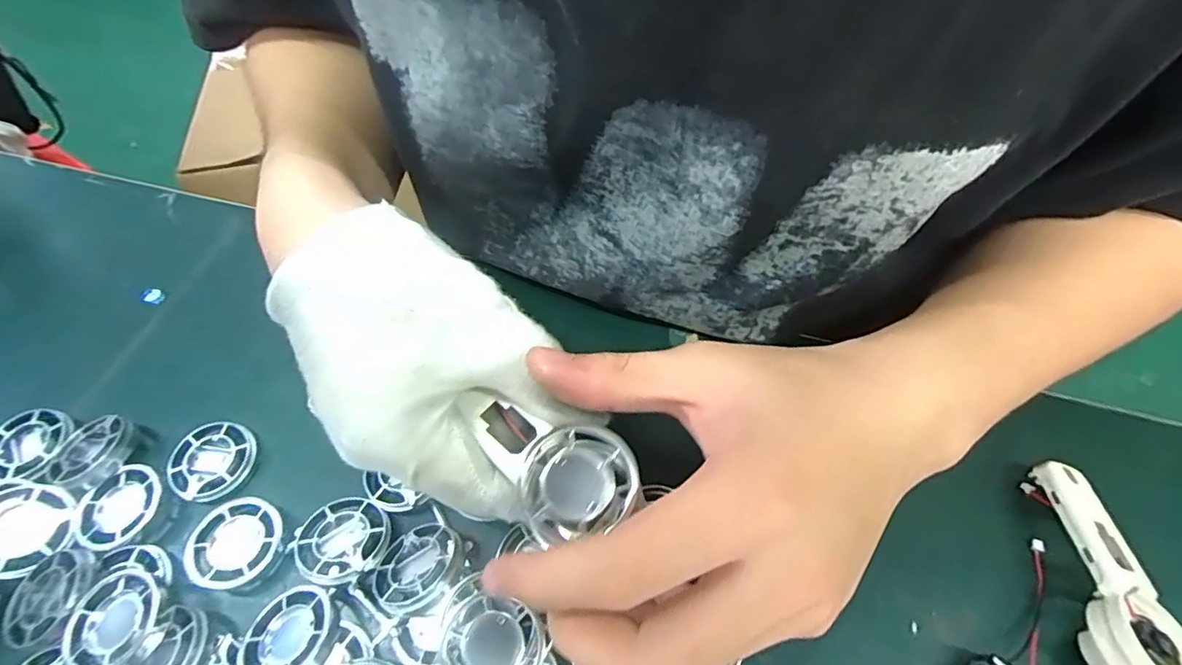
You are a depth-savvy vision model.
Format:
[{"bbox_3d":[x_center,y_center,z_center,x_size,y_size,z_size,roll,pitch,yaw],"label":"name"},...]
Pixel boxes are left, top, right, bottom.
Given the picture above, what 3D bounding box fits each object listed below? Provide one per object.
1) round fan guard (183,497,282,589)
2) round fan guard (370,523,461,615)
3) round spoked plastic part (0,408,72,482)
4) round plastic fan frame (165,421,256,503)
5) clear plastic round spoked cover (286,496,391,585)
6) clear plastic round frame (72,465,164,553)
[{"bbox_3d":[-0.160,0.093,0.255,0.038,0.005,0.039,-1,59,2],"label":"round fan guard"},{"bbox_3d":[-0.073,0.099,0.241,0.038,0.004,0.038,-15,36,11],"label":"round fan guard"},{"bbox_3d":[-0.286,0.057,0.289,0.044,0.006,0.037,11,60,9],"label":"round spoked plastic part"},{"bbox_3d":[-0.186,0.063,0.281,0.038,0.011,0.038,-1,59,2],"label":"round plastic fan frame"},{"bbox_3d":[-0.111,0.091,0.252,0.041,0.007,0.038,-1,59,2],"label":"clear plastic round spoked cover"},{"bbox_3d":[-0.221,0.082,0.268,0.036,0.009,0.038,-1,59,2],"label":"clear plastic round frame"}]

